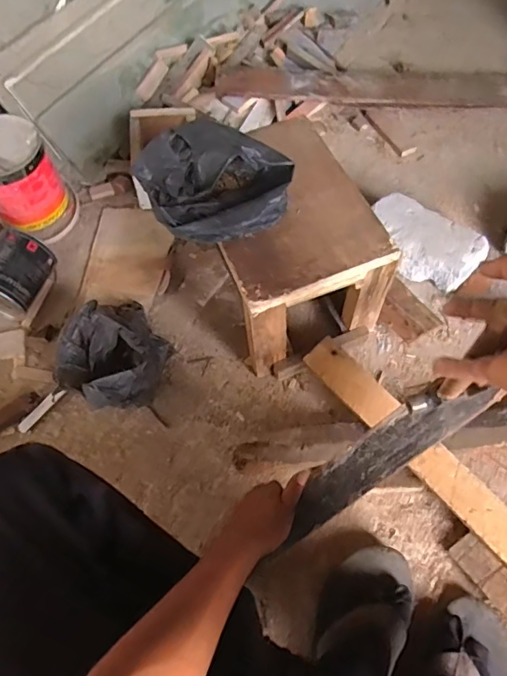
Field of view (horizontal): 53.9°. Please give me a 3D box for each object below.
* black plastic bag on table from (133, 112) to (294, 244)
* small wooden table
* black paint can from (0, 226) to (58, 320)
[{"bbox_3d":[-0.054,-0.218,0.710,0.214,0.084,0.157,-7,60,-1],"label":"black plastic bag on table"},{"bbox_3d":[0.047,-0.157,0.815,0.223,0.186,0.317,-20,61,-8],"label":"small wooden table"},{"bbox_3d":[-0.429,-0.115,0.889,0.104,0.097,0.134,16,62,12],"label":"black paint can"}]

